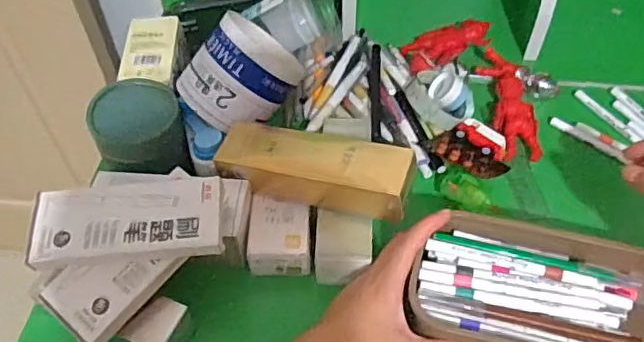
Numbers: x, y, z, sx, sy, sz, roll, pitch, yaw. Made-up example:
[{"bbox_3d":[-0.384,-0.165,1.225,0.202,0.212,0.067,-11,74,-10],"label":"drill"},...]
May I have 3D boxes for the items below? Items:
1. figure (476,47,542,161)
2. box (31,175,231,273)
[{"bbox_3d":[0.209,-0.076,0.642,0.046,0.028,0.141,-2,52,-1],"label":"figure"},{"bbox_3d":[-0.157,0.042,0.467,0.150,0.024,0.066,-5,52,-3],"label":"box"}]

